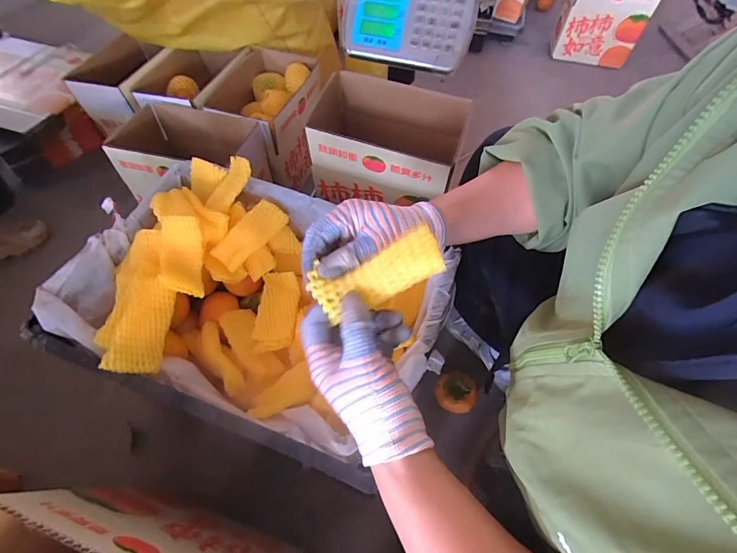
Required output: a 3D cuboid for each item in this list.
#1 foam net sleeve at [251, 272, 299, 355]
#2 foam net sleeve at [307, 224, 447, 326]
[{"bbox_3d":[-0.135,0.049,0.536,0.057,0.023,0.122,2,58,0],"label":"foam net sleeve"},{"bbox_3d":[0.005,-0.004,0.302,0.109,0.022,0.043,-22,59,10],"label":"foam net sleeve"}]

